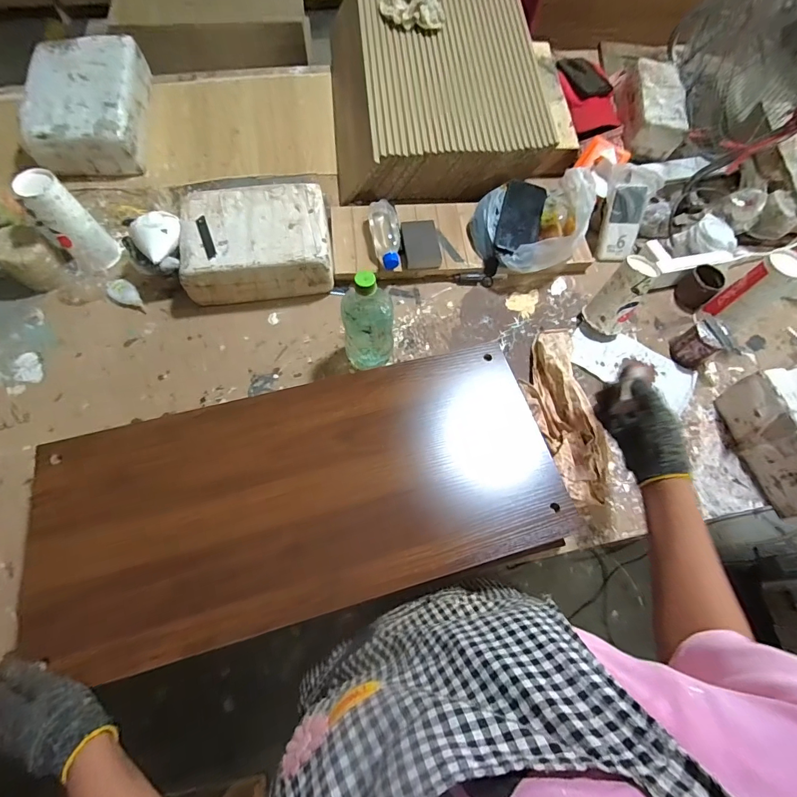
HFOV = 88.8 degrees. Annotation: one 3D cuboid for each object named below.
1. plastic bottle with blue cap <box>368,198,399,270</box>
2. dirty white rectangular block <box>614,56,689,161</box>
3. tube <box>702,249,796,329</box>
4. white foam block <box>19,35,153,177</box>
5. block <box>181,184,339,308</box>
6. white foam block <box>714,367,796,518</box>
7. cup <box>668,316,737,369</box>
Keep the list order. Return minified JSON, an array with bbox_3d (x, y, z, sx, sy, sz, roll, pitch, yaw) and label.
[{"bbox_3d":[-0.026,-0.311,0.788,0.055,0.044,0.144,-6,69,-5],"label":"plastic bottle with blue cap"},{"bbox_3d":[0.596,-0.690,0.955,0.119,0.084,0.252,9,68,1],"label":"dirty white rectangular block"},{"bbox_3d":[0.630,-0.184,0.730,0.072,0.151,0.071,-29,73,-13],"label":"tube"},{"bbox_3d":[-0.632,-0.602,0.838,0.191,0.112,0.288,-5,69,-5],"label":"white foam block"},{"bbox_3d":[-0.255,-0.288,0.748,0.254,0.082,0.200,-6,69,-5],"label":"block"},{"bbox_3d":[0.621,0.065,0.638,0.100,0.120,0.216,-8,69,-6],"label":"white foam block"},{"bbox_3d":[0.545,-0.101,0.737,0.060,0.075,0.071,-19,71,-10],"label":"cup"}]

